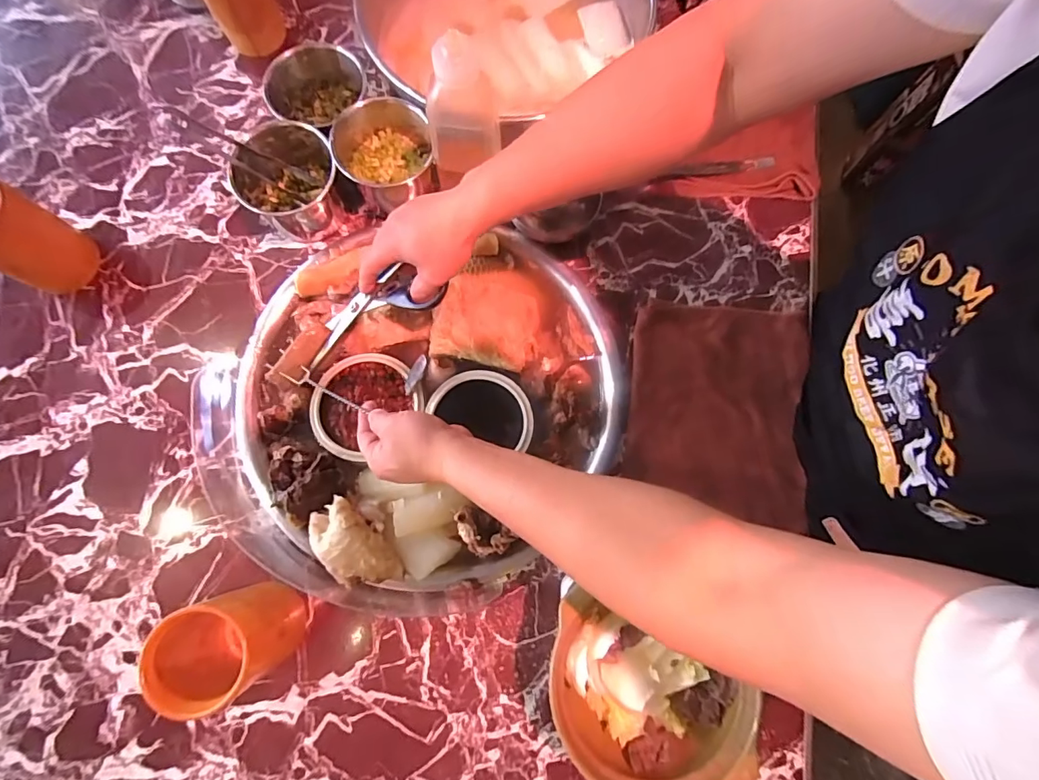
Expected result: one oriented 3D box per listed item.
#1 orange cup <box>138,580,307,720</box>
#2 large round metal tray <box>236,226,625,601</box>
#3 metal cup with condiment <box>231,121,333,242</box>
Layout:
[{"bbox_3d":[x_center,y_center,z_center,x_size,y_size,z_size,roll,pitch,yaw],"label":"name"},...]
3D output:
[{"bbox_3d":[-0.264,0.233,0.441,0.082,0.124,0.075,0,77,-1],"label":"orange cup"},{"bbox_3d":[-0.100,0.007,0.527,0.425,0.060,0.407,0,77,-1],"label":"large round metal tray"},{"bbox_3d":[-0.277,-0.251,0.568,0.116,0.087,0.101,-39,81,-9],"label":"metal cup with condiment"}]

